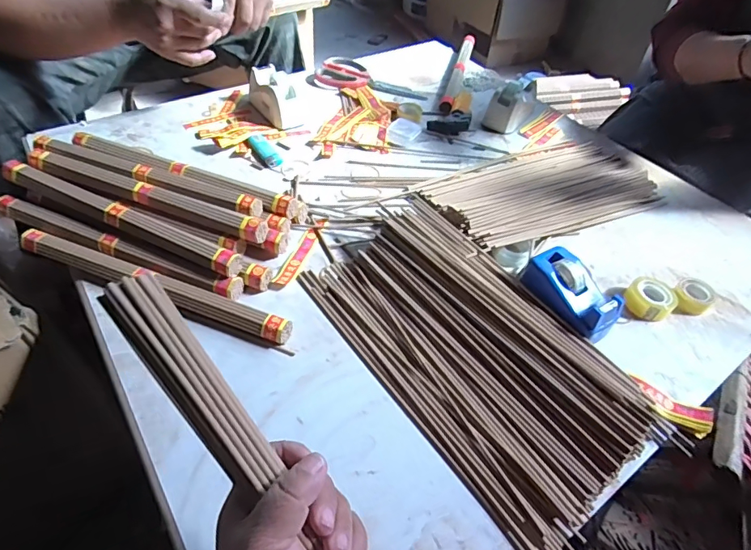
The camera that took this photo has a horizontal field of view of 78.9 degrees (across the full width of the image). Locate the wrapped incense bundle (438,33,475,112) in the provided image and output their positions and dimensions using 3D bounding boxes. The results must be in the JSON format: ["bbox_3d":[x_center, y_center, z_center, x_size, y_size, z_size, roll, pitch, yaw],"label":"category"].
[{"bbox_3d":[0.162,-0.397,0.889,0.024,0.021,0.330,15,49,8],"label":"wrapped incense bundle"}]

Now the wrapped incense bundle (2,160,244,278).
[{"bbox_3d":[-0.282,-0.067,0.505,0.306,0.026,0.034,21,50,13],"label":"wrapped incense bundle"}]

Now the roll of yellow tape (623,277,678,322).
[{"bbox_3d":[0.312,0.025,0.517,0.054,0.020,0.049,-33,59,-29],"label":"roll of yellow tape"}]

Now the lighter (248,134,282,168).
[{"bbox_3d":[-0.161,-0.182,0.668,0.026,0.010,0.073,-26,55,-25],"label":"lighter"}]

